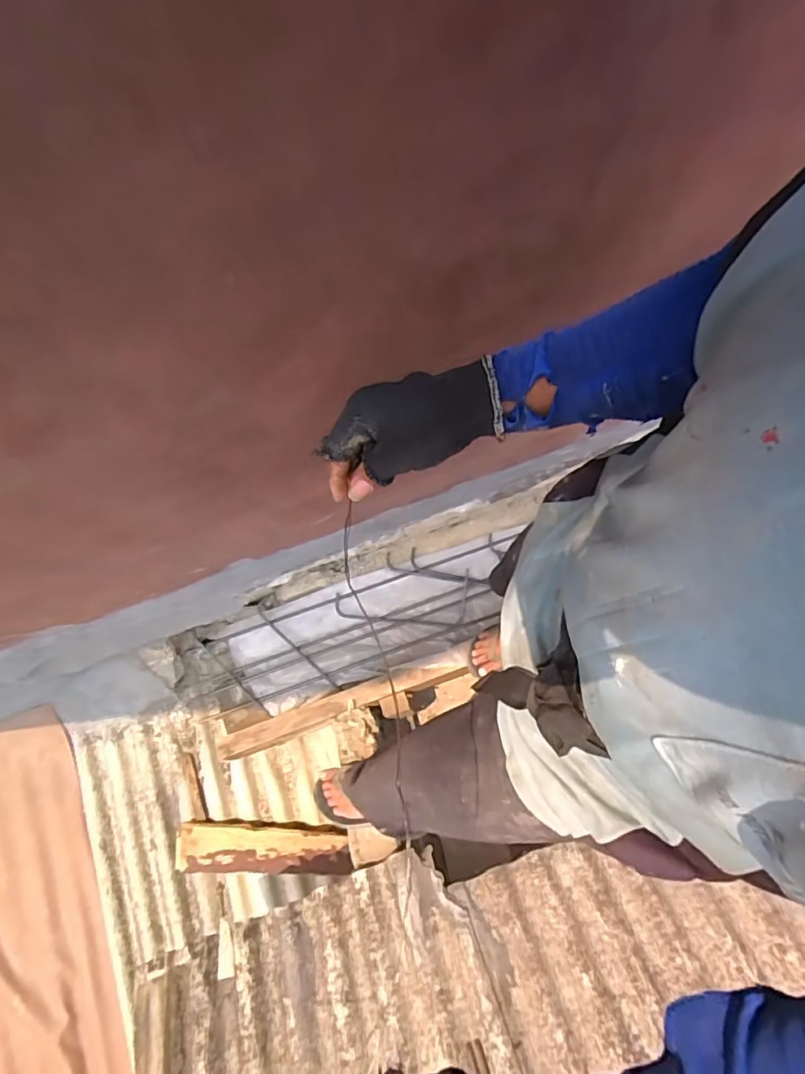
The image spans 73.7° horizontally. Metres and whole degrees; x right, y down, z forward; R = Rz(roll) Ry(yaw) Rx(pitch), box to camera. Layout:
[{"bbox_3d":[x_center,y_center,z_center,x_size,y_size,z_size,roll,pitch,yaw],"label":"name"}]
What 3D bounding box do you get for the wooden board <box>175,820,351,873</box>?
[{"bbox_3d":[-0.338,0.761,1.317,0.431,0.049,0.111,0,75,1],"label":"wooden board"}]

